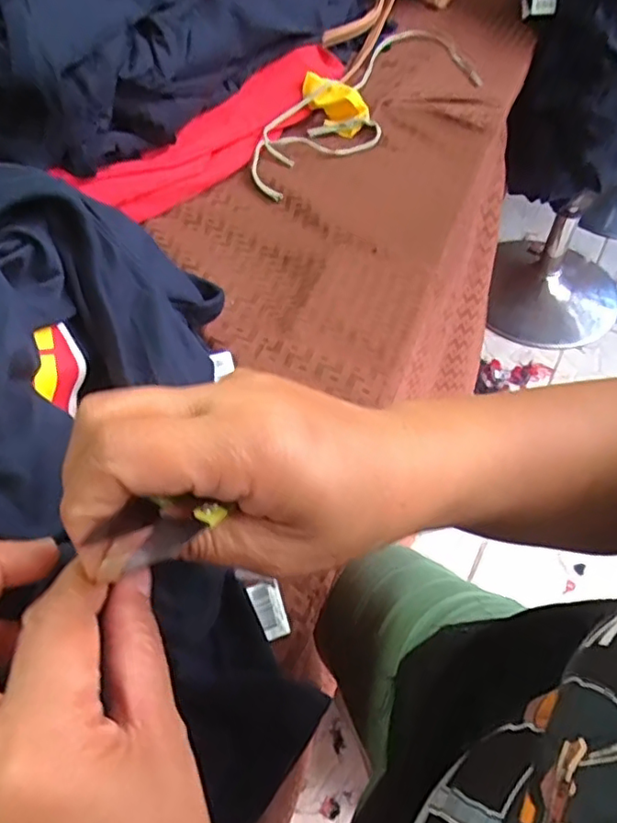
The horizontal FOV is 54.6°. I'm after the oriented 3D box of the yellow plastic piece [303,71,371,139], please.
[{"bbox_3d":[0.032,-0.367,0.710,0.084,0.015,0.045,45,103,-5],"label":"yellow plastic piece"}]

